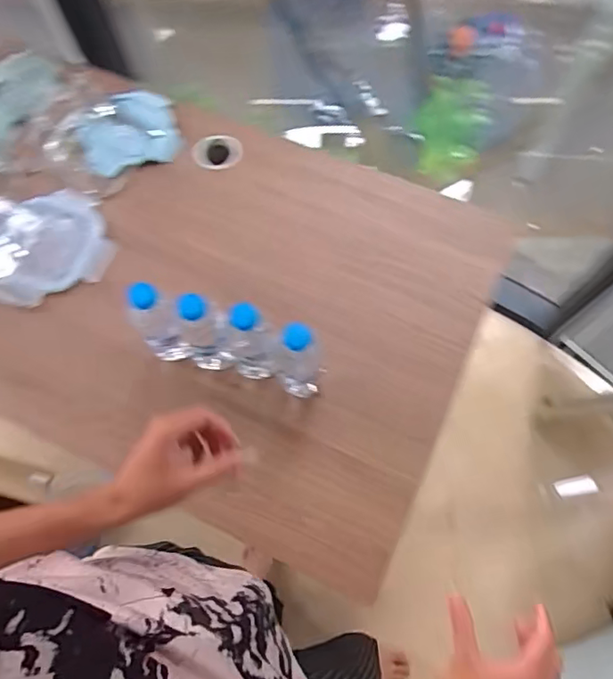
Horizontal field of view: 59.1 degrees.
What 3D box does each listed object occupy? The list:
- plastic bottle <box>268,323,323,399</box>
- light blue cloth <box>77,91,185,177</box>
[{"bbox_3d":[-0.008,0.024,0.680,0.073,0.164,0.060,-21,71,-5],"label":"plastic bottle"},{"bbox_3d":[-0.289,-0.340,0.876,0.153,0.058,0.120,-22,71,-5],"label":"light blue cloth"}]

